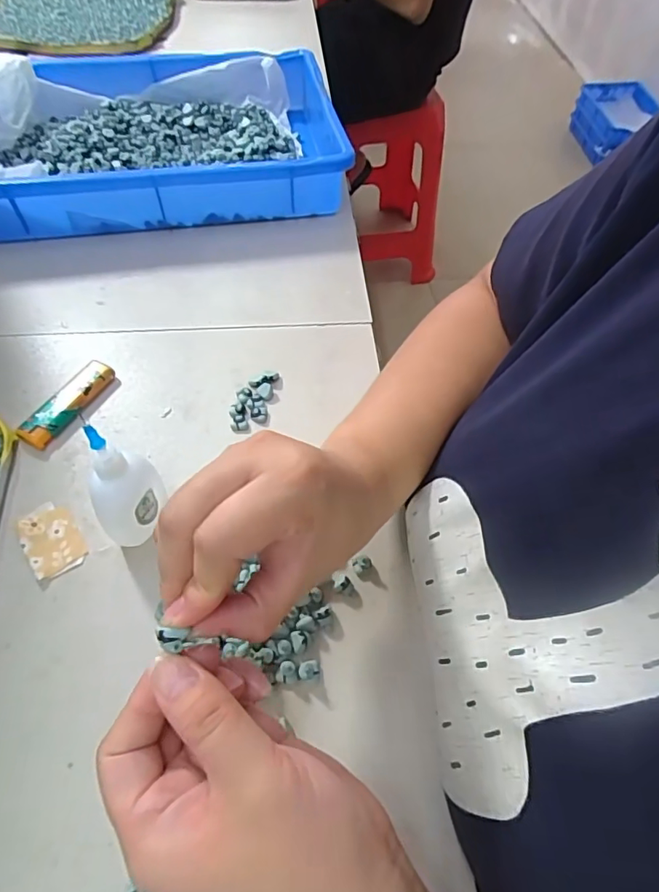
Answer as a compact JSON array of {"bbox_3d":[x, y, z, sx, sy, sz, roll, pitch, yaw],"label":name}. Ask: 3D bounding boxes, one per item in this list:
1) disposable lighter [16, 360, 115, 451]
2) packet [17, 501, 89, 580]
[{"bbox_3d":[-0.190,-0.031,0.376,0.025,0.010,0.078,23,58,13],"label":"disposable lighter"},{"bbox_3d":[-0.174,0.057,0.323,0.032,0.006,0.051,-31,62,-21],"label":"packet"}]

